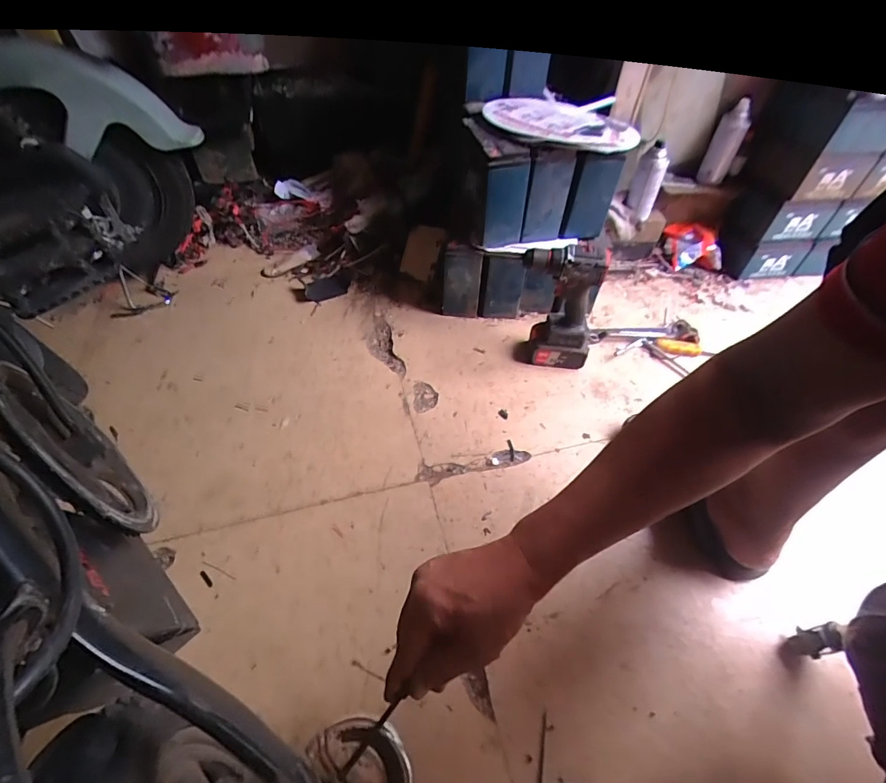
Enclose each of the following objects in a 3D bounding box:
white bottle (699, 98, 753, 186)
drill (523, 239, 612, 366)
[{"bbox_3d":[0.658,-0.569,1.047,0.055,0.146,0.060,-36,61,-28],"label":"white bottle"},{"bbox_3d":[0.215,-0.155,0.825,0.154,0.248,0.066,10,50,5],"label":"drill"}]

